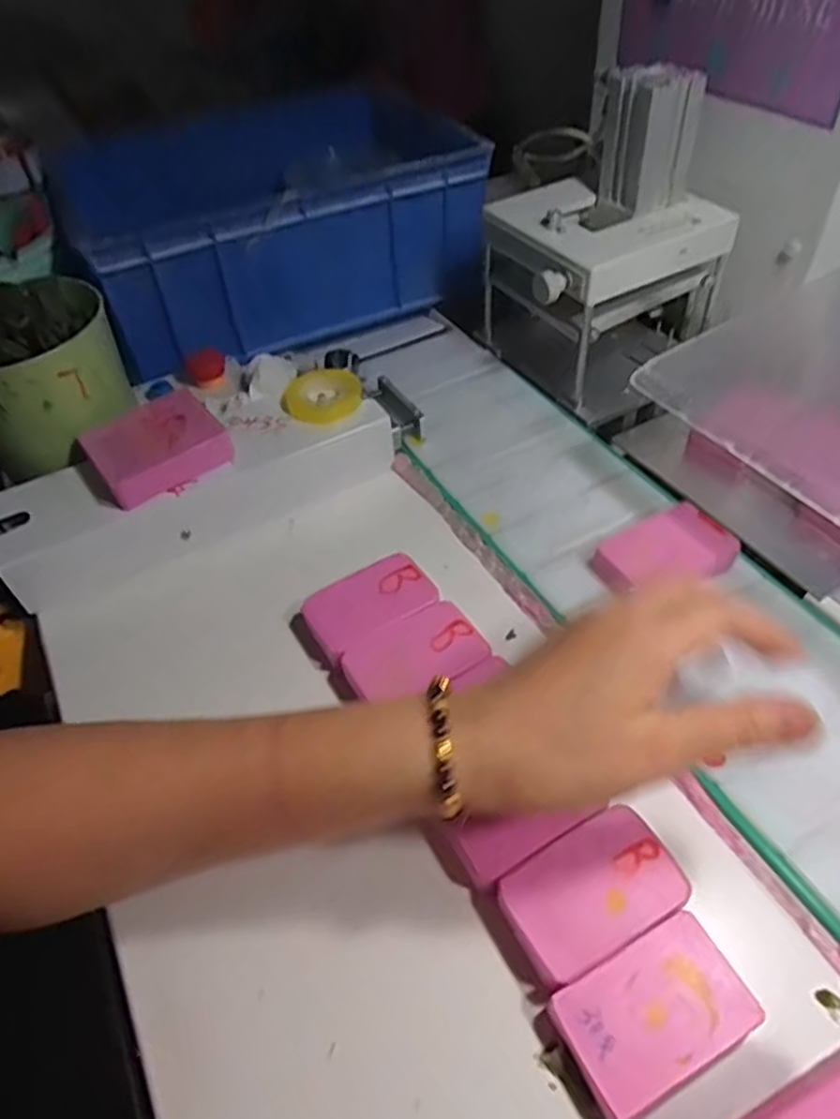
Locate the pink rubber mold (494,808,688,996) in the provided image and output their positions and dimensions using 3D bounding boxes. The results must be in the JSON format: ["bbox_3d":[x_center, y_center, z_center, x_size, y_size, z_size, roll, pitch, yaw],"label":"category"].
[{"bbox_3d":[0.071,0.141,0.295,0.071,0.022,0.045,-25,50,-16],"label":"pink rubber mold"}]

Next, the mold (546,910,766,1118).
[{"bbox_3d":[0.087,0.173,0.267,0.069,0.018,0.043,-24,50,-16],"label":"mold"}]

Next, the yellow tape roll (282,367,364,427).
[{"bbox_3d":[-0.067,-0.113,0.488,0.050,0.012,0.050,-3,48,3],"label":"yellow tape roll"}]

